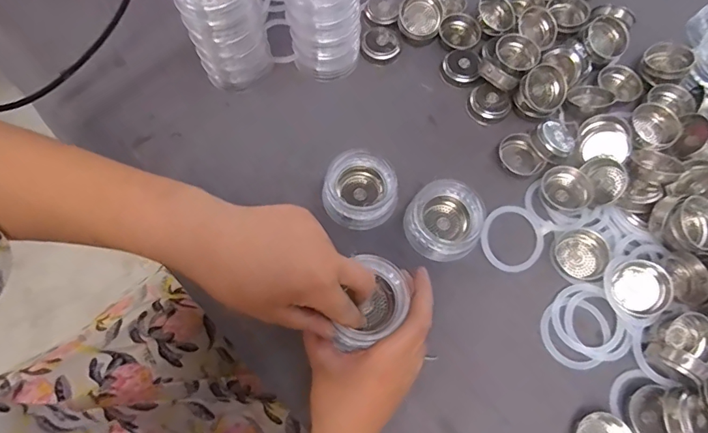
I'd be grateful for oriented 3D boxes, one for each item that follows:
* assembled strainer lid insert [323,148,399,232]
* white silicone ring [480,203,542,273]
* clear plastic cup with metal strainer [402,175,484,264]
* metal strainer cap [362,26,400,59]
[{"bbox_3d":[0.007,-0.023,0.401,0.063,0.035,0.063,0,68,-1],"label":"assembled strainer lid insert"},{"bbox_3d":[0.141,0.019,0.398,0.059,0.007,0.055,0,68,-1],"label":"white silicone ring"},{"bbox_3d":[0.081,0.003,0.397,0.065,0.027,0.064,0,68,-1],"label":"clear plastic cup with metal strainer"},{"bbox_3d":[0.028,-0.185,0.480,0.038,0.016,0.036,0,68,-1],"label":"metal strainer cap"}]

